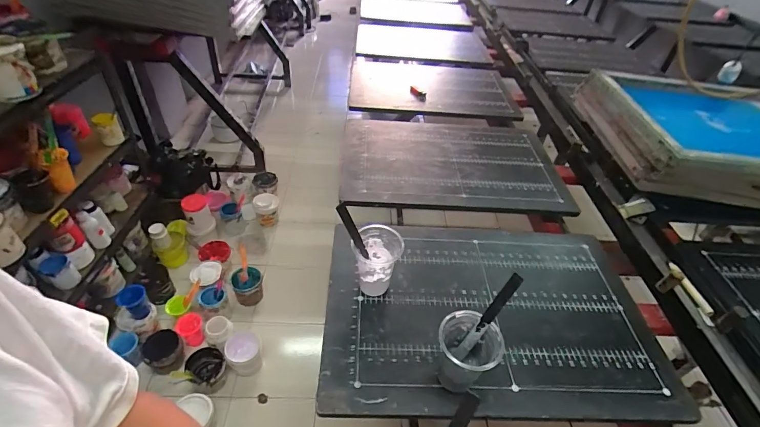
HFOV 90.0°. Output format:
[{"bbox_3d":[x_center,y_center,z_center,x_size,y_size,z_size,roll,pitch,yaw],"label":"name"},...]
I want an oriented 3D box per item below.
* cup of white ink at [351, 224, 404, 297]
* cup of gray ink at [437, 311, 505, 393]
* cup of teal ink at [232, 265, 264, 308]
[{"bbox_3d":[-0.007,0.090,0.698,0.087,0.116,0.079,4,43,0],"label":"cup of white ink"},{"bbox_3d":[0.126,0.215,0.570,0.082,0.115,0.087,-30,52,-30],"label":"cup of gray ink"},{"bbox_3d":[-0.549,0.310,1.600,0.117,0.106,0.119,3,42,-3],"label":"cup of teal ink"}]

